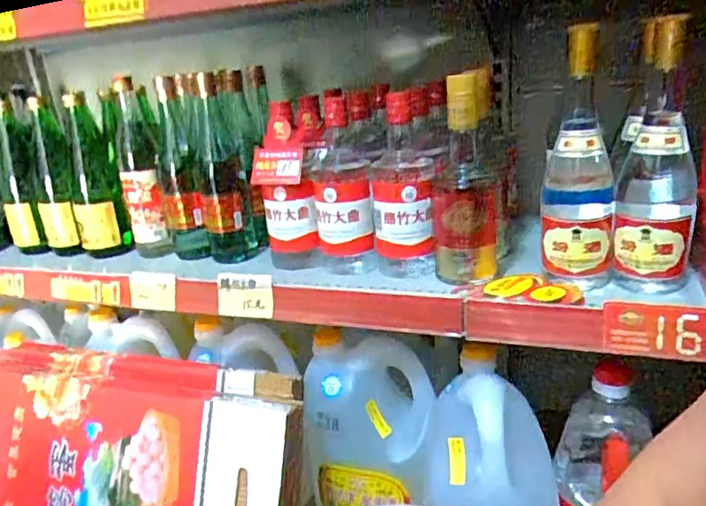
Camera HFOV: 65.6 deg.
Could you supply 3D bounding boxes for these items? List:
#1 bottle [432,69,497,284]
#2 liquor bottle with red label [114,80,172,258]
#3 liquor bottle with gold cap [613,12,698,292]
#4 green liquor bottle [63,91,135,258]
[{"bbox_3d":[0.128,-0.083,0.627,0.073,0.221,0.065,-2,21,12],"label":"bottle"},{"bbox_3d":[-0.315,-0.118,0.810,0.063,0.249,0.061,-12,21,-16],"label":"liquor bottle with red label"},{"bbox_3d":[0.312,-0.091,0.557,0.074,0.252,0.070,4,22,25],"label":"liquor bottle with gold cap"},{"bbox_3d":[-0.394,-0.108,0.830,0.072,0.231,0.077,-16,23,-26],"label":"green liquor bottle"}]

